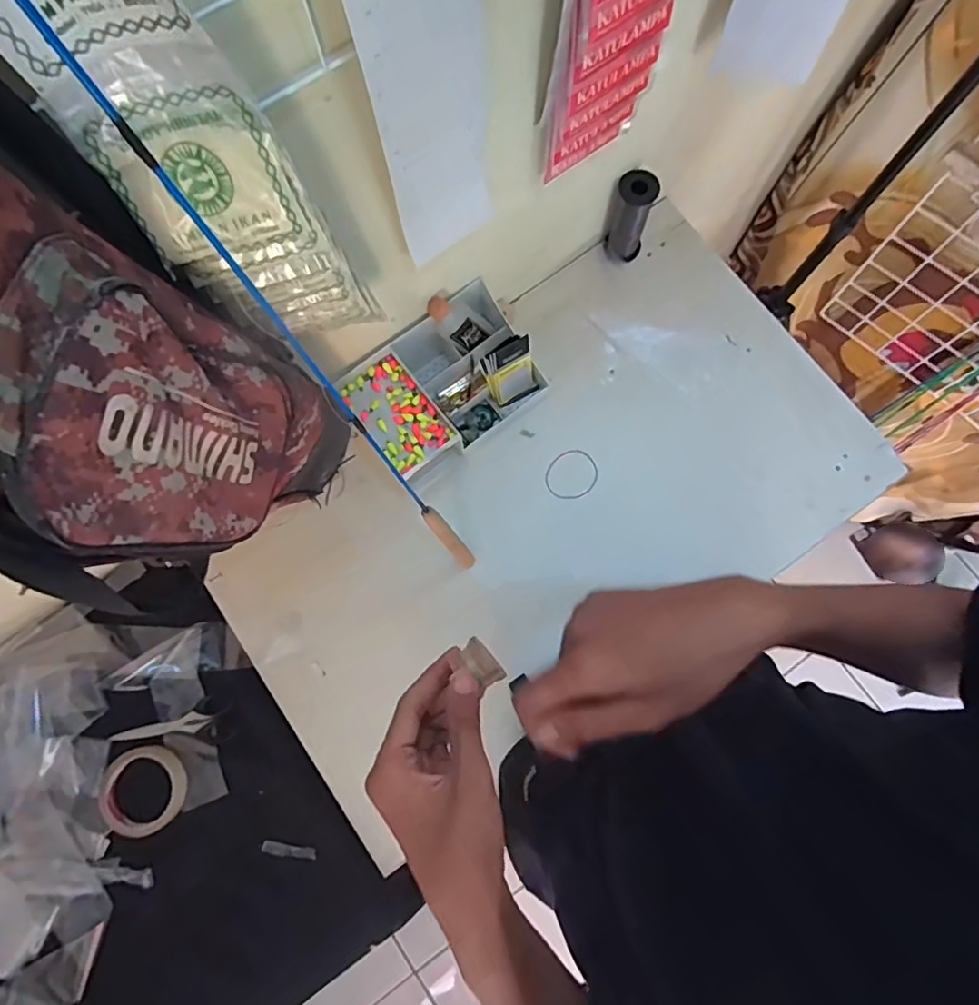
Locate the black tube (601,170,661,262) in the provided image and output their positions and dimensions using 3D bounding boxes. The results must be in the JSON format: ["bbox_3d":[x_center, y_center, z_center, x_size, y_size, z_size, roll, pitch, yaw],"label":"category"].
[{"bbox_3d":[0.183,-0.371,0.742,0.049,0.120,0.048,0,79,1],"label":"black tube"}]

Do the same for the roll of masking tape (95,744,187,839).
[{"bbox_3d":[-0.401,0.333,0.662,0.097,0.011,0.094,0,79,1],"label":"roll of masking tape"}]

